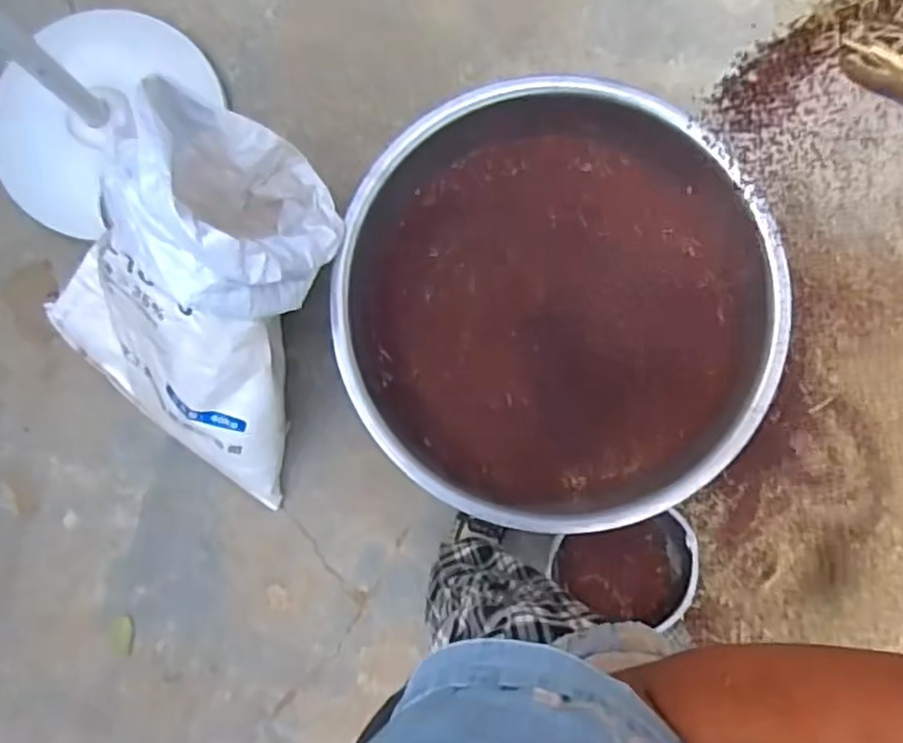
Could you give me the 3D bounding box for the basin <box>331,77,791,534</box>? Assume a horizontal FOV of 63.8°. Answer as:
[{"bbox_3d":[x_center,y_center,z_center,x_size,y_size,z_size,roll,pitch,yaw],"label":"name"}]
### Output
[{"bbox_3d":[0.177,-0.119,1.226,0.689,0.202,0.736,0,86,2],"label":"basin"}]

